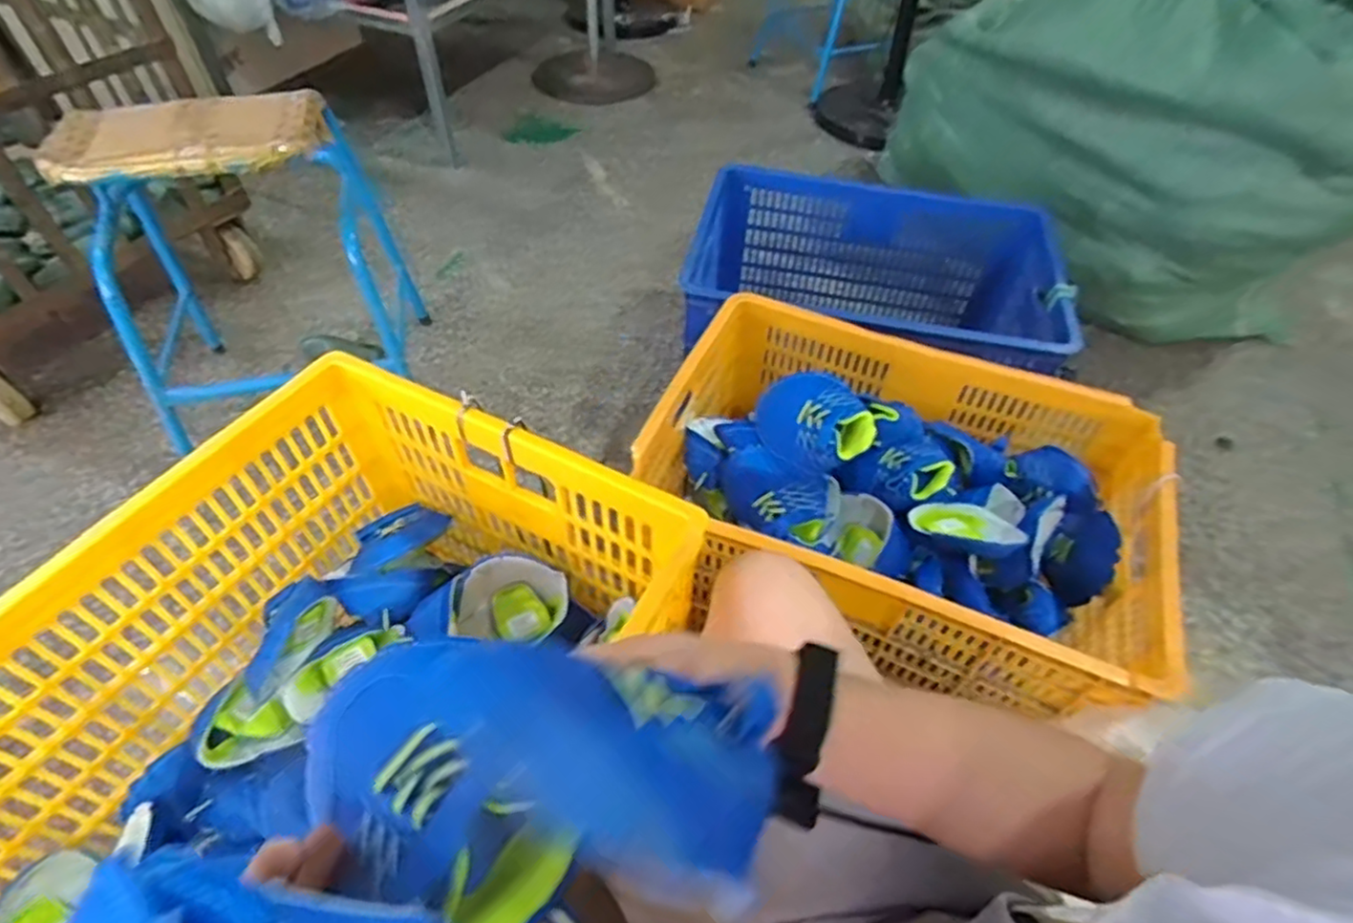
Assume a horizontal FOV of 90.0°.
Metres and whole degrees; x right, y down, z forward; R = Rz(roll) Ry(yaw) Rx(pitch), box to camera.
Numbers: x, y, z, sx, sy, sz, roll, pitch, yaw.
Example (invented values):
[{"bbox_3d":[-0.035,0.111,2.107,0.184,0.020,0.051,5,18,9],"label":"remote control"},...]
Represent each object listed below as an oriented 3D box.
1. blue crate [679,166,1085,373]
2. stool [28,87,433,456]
[{"bbox_3d":[0.329,-0.276,1.206,0.612,0.261,0.426,12,51,8],"label":"blue crate"},{"bbox_3d":[-0.658,-0.295,1.065,0.409,0.488,0.324,-11,52,-11],"label":"stool"}]

